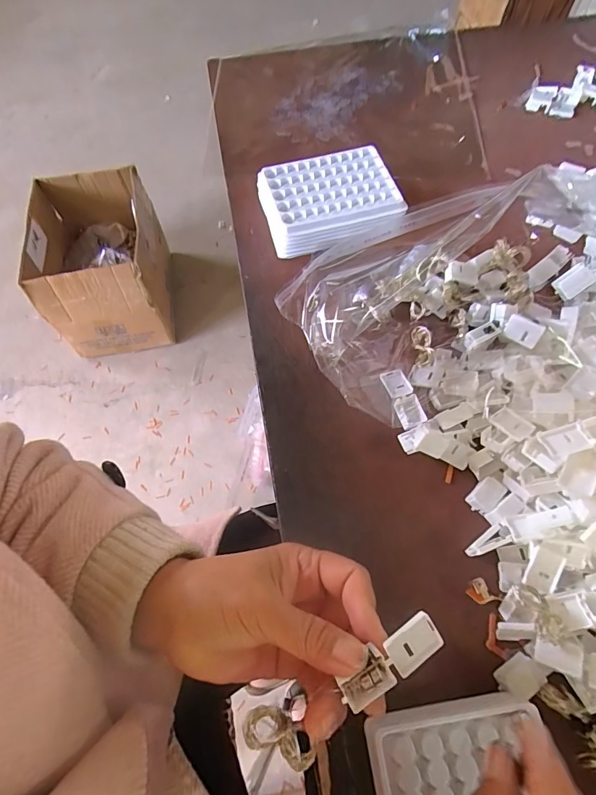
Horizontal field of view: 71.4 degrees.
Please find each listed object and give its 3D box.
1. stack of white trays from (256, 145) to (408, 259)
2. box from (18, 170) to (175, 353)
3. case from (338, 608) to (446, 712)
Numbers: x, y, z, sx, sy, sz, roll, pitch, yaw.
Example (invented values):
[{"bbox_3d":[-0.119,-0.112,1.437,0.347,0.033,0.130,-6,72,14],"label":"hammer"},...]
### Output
[{"bbox_3d":[0.033,-0.191,0.421,0.133,0.038,0.114,-11,65,-4],"label":"stack of white trays"},{"bbox_3d":[-0.528,-0.358,1.139,0.311,0.270,0.383,-13,65,-5],"label":"box"},{"bbox_3d":[0.046,0.130,0.202,0.055,0.011,0.019,-35,67,-12],"label":"case"}]

